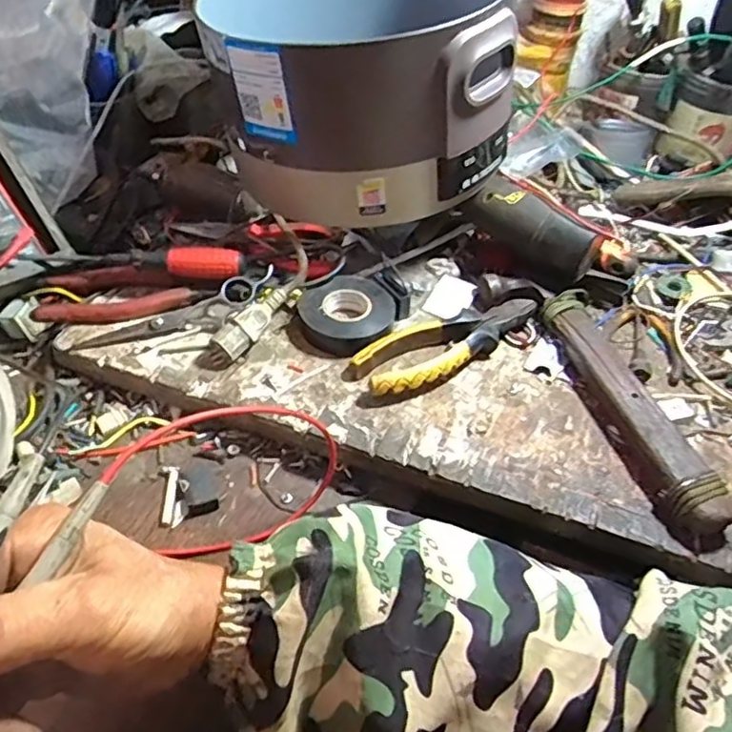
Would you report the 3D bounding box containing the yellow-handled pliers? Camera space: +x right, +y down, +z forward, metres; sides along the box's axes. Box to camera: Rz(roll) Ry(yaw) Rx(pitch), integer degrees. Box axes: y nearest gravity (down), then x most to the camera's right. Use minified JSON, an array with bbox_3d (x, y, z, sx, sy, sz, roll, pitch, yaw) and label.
[{"bbox_3d":[0.065,-0.020,0.488,0.157,0.024,0.050,-25,54,-25],"label":"yellow-handled pliers"}]

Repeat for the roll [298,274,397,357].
[{"bbox_3d":[-0.015,-0.042,0.503,0.070,0.020,0.071,2,47,-2],"label":"roll"}]

